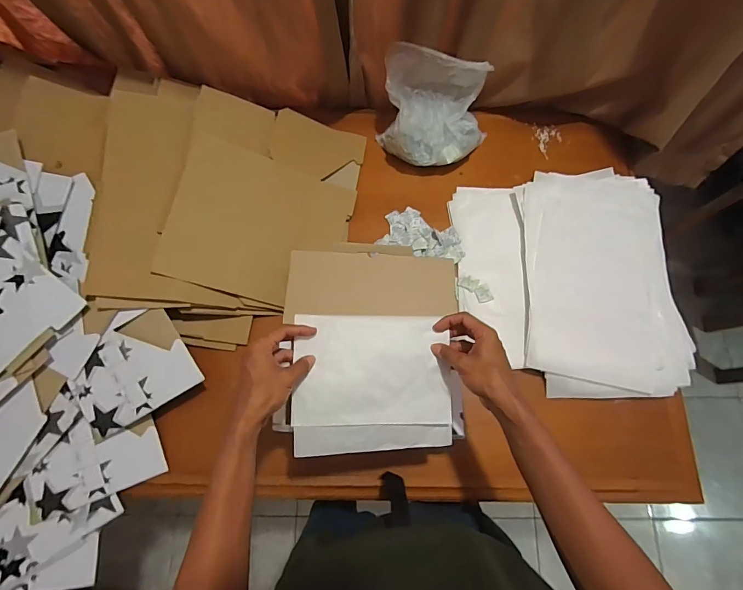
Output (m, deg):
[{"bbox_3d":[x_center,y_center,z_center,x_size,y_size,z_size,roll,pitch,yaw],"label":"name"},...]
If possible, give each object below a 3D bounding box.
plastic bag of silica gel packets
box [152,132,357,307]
[{"bbox_3d":[0.123,-0.351,0.732,0.212,0.151,0.151,9,74,2],"label":"plastic bag of silica gel packets"},{"bbox_3d":[-0.199,-0.129,0.705,0.296,0.022,0.268,17,75,-21],"label":"box"}]

